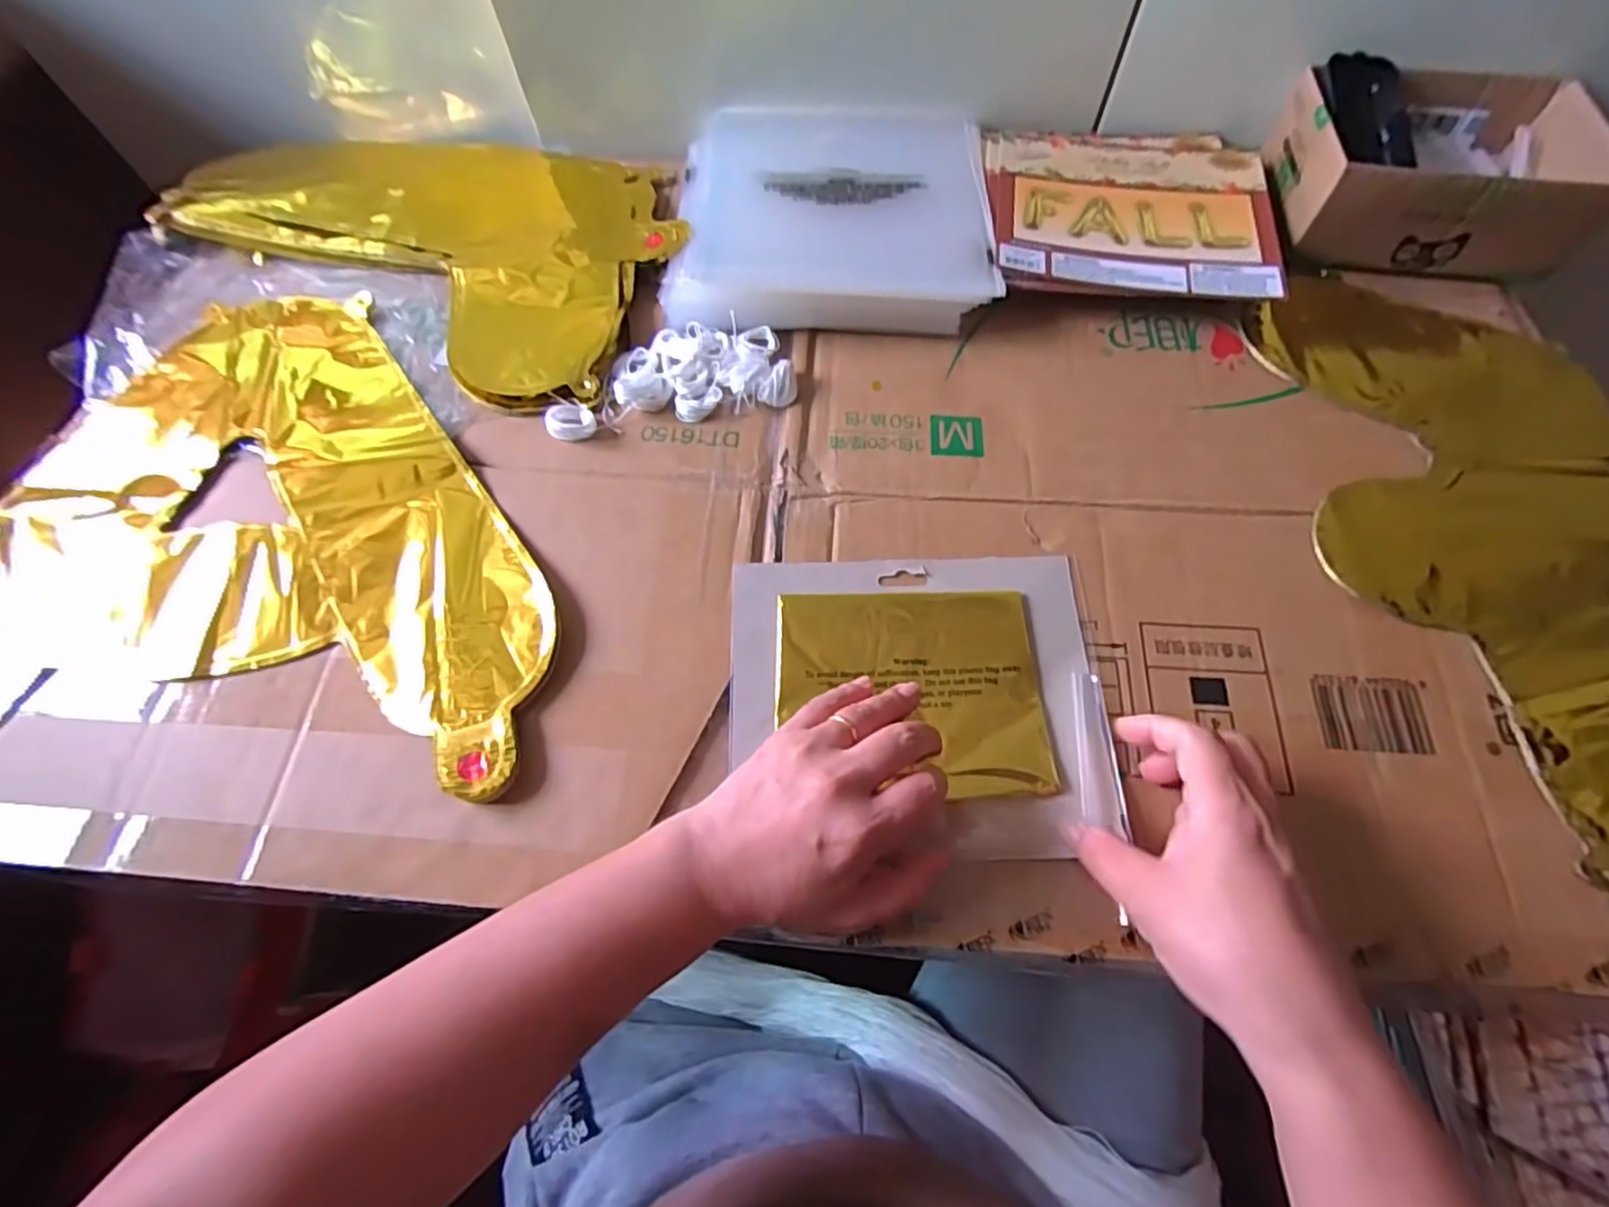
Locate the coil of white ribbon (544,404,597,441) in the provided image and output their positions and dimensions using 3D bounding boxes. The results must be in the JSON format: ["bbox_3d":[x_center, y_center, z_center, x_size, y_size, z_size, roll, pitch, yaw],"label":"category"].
[{"bbox_3d":[-0.150,-0.116,0.441,0.029,0.015,0.027,0,64,1],"label":"coil of white ribbon"}]

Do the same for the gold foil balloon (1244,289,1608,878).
[{"bbox_3d":[0.394,-0.027,0.390,0.187,0.013,0.410,3,64,2],"label":"gold foil balloon"}]

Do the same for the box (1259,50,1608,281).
[{"bbox_3d":[0.454,-0.317,0.503,0.200,0.071,0.149,8,64,5],"label":"box"}]

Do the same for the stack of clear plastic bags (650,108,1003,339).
[{"bbox_3d":[0.019,-0.295,0.514,0.226,0.034,0.236,0,64,1],"label":"stack of clear plastic bags"}]

